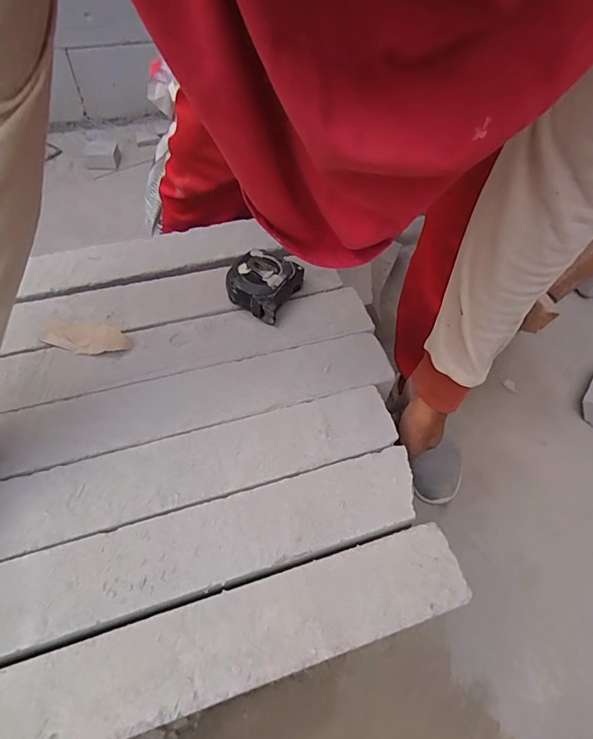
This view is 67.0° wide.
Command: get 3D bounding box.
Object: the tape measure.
[{"bbox_3d":[-0.043,-0.108,0.564,0.080,0.042,0.082,28,59,13],"label":"tape measure"}]

